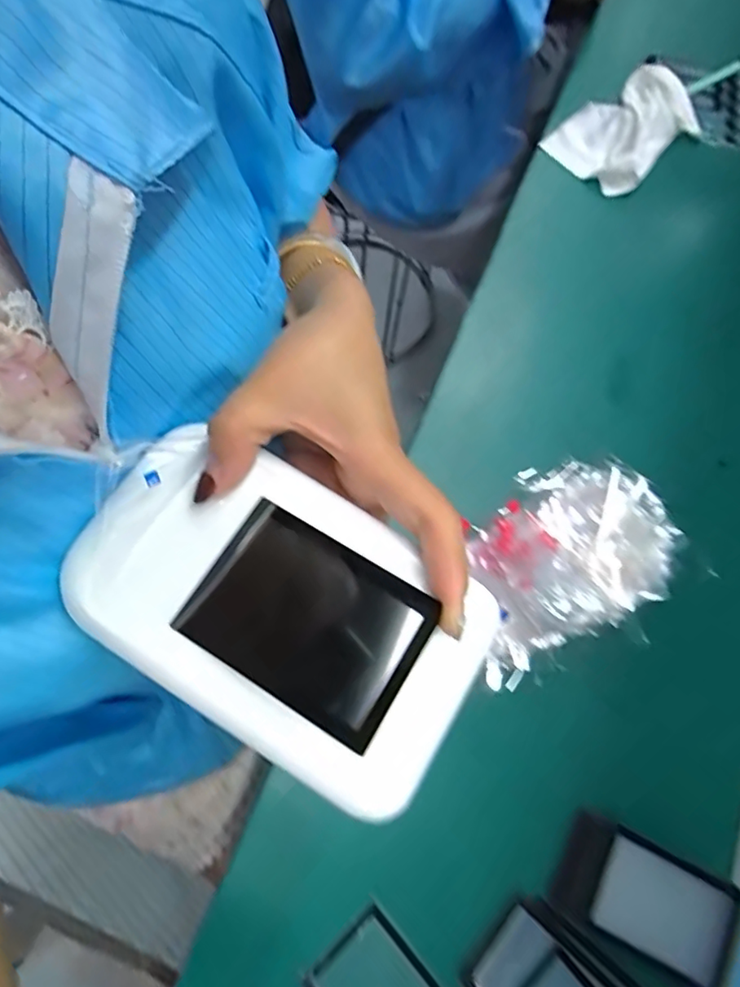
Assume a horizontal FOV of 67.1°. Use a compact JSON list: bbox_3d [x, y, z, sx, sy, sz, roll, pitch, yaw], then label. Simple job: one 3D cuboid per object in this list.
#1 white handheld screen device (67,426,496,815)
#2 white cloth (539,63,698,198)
[{"bbox_3d":[-0.033,0.041,0.206,0.148,0.017,0.091,30,72,7],"label":"white handheld screen device"},{"bbox_3d":[0.235,-0.335,0.508,0.128,0.035,0.092,-40,77,-14],"label":"white cloth"}]

